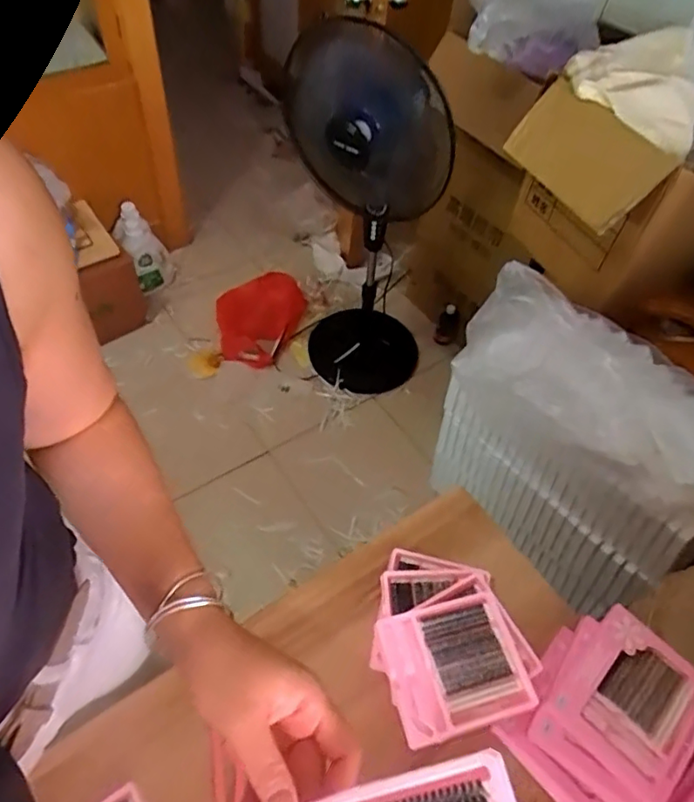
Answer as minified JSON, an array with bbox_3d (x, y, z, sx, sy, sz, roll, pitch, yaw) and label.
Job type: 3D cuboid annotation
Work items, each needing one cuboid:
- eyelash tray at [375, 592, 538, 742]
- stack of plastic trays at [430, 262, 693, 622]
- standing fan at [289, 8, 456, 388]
[{"bbox_3d":[0.131,0.311,0.685,0.152,0.016,0.137,-11,55,-14],"label":"eyelash tray"},{"bbox_3d":[0.457,0.064,1.116,0.246,0.500,0.516,-35,63,-27],"label":"stack of plastic trays"},{"bbox_3d":[0.036,-0.392,1.500,0.379,1.005,0.375,10,53,3],"label":"standing fan"}]

